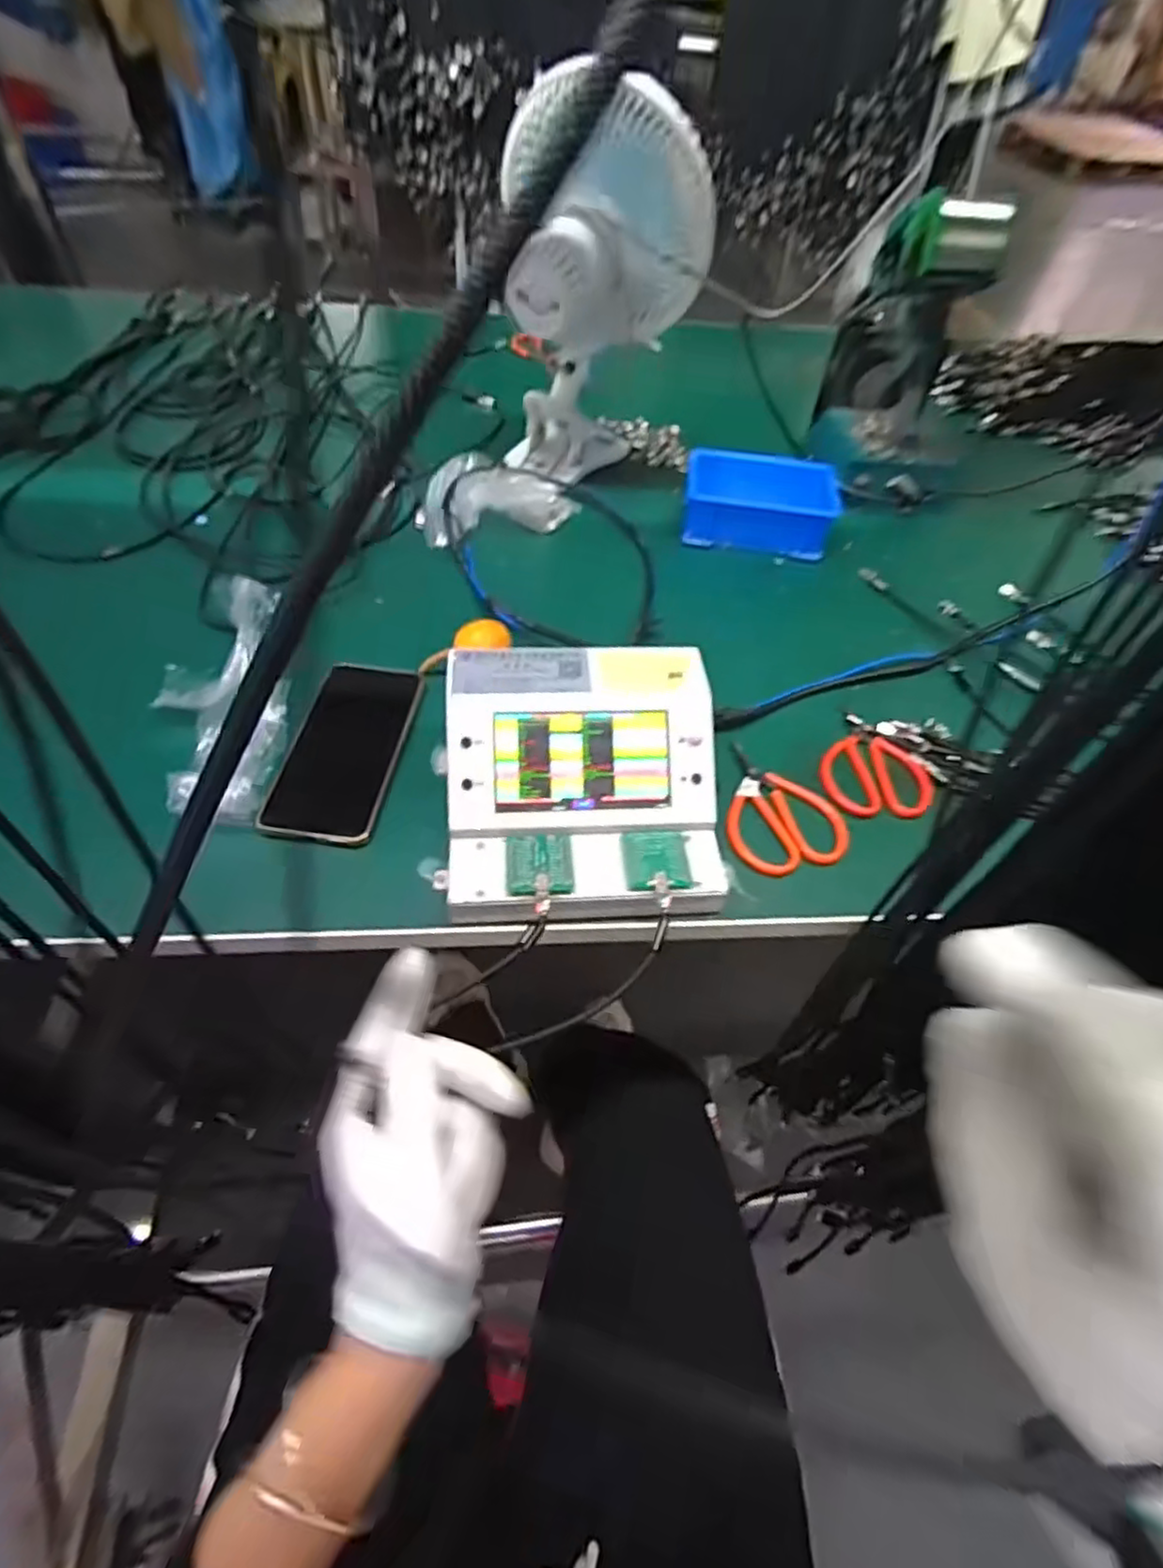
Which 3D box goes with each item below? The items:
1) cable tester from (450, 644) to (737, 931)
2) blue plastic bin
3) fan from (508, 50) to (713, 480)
[{"bbox_3d":[0.002,0.000,0.448,0.167,0.083,0.165,-2,53,-6],"label":"cable tester"},{"bbox_3d":[0.176,-0.280,0.702,0.145,0.062,0.085,8,52,2],"label":"blue plastic bin"},{"bbox_3d":[0.020,-0.475,0.683,0.187,0.287,0.156,4,52,-1],"label":"fan"}]

